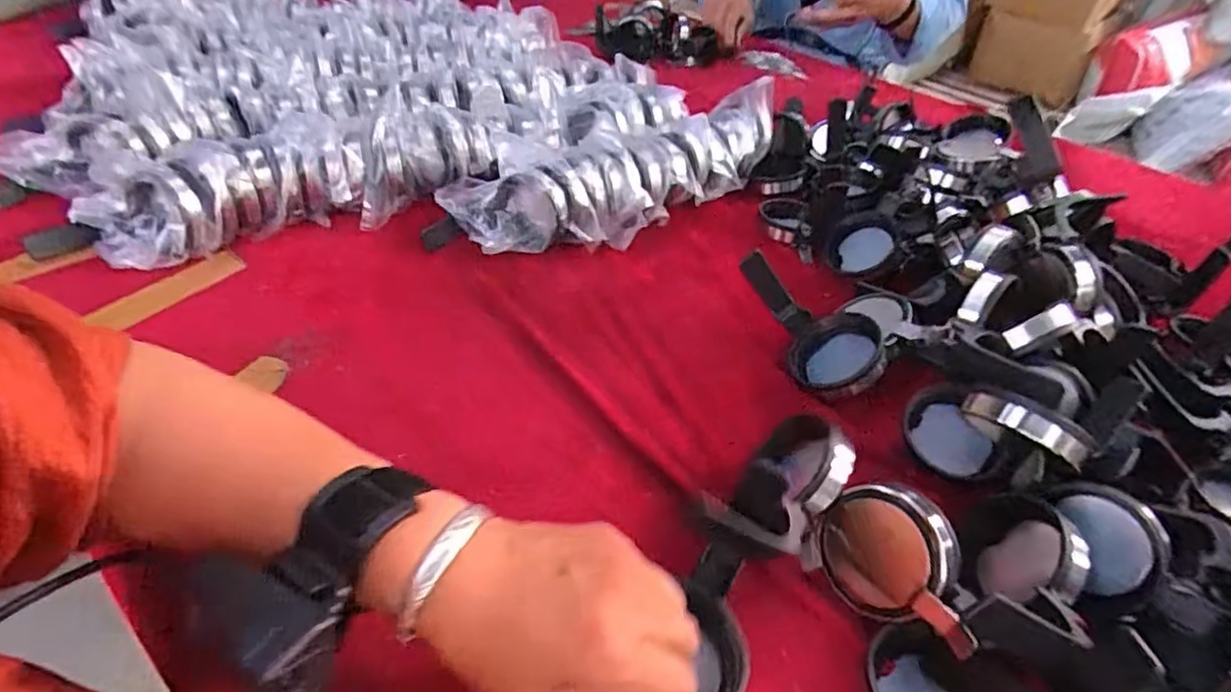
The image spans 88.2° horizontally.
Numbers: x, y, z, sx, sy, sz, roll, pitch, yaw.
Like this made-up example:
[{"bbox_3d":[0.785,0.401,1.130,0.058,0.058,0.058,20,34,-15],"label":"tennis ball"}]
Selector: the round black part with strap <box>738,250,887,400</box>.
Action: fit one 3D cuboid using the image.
[{"bbox_3d":[0.159,-0.016,0.502,0.064,0.054,0.132,-9,43,-19],"label":"round black part with strap"}]

